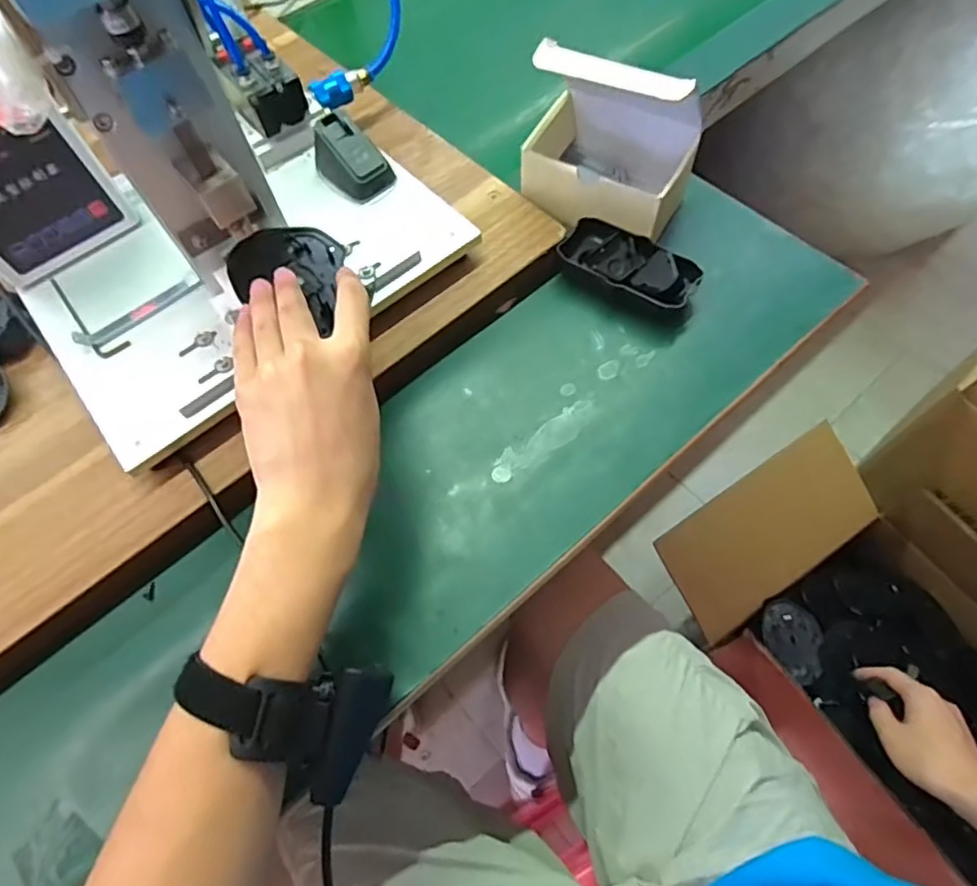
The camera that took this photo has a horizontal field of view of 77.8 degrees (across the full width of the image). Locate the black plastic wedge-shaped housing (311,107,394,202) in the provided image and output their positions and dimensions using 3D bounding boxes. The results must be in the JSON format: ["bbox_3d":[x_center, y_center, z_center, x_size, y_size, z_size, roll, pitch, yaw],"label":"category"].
[{"bbox_3d":[-0.113,-0.231,0.491,0.042,0.036,0.066,-42,68,-16],"label":"black plastic wedge-shaped housing"}]

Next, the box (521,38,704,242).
[{"bbox_3d":[0.098,-0.242,0.483,0.125,0.129,0.103,28,69,16],"label":"box"}]

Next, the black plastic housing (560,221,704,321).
[{"bbox_3d":[0.111,-0.138,0.483,0.110,0.032,0.050,35,71,19],"label":"black plastic housing"}]

